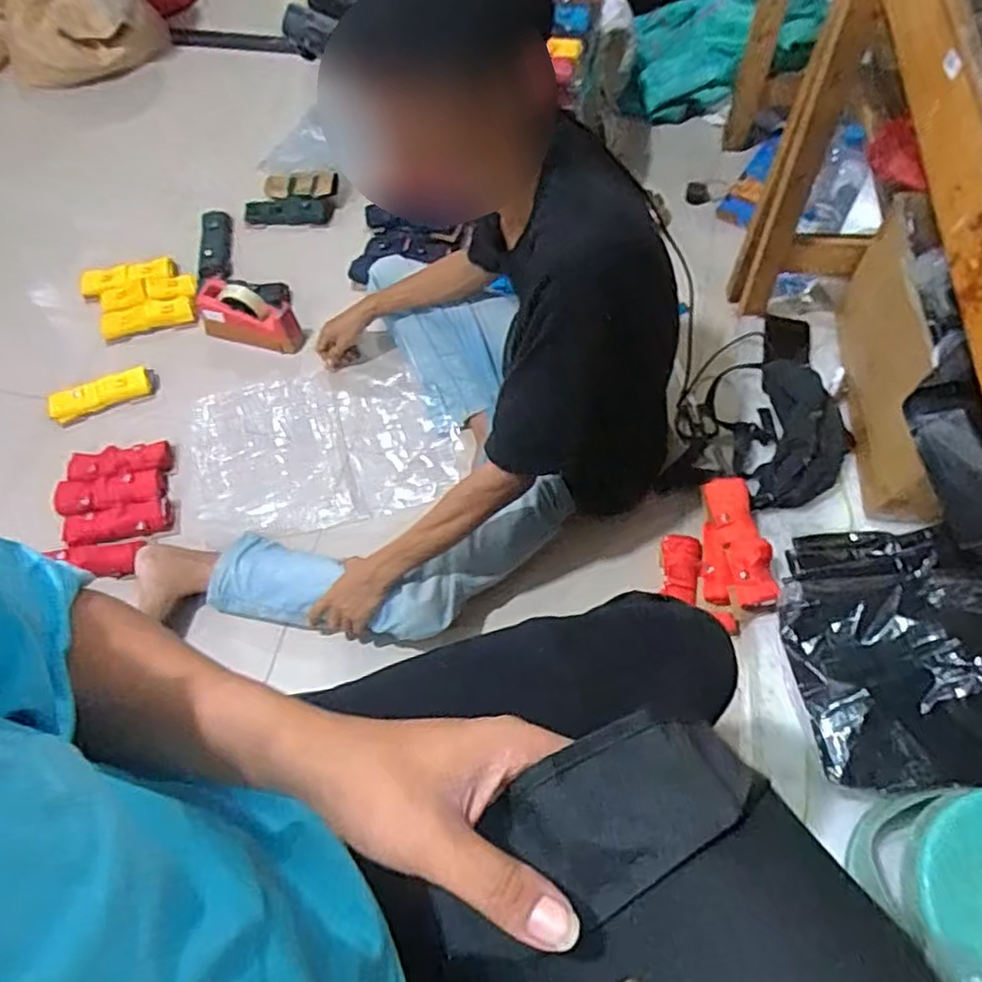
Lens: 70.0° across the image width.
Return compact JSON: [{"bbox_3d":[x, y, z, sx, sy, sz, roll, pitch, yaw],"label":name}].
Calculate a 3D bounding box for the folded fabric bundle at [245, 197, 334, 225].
[{"bbox_3d":[-0.454,-0.626,1.568,0.196,0.035,0.054,2,62,5],"label":"folded fabric bundle"}]

